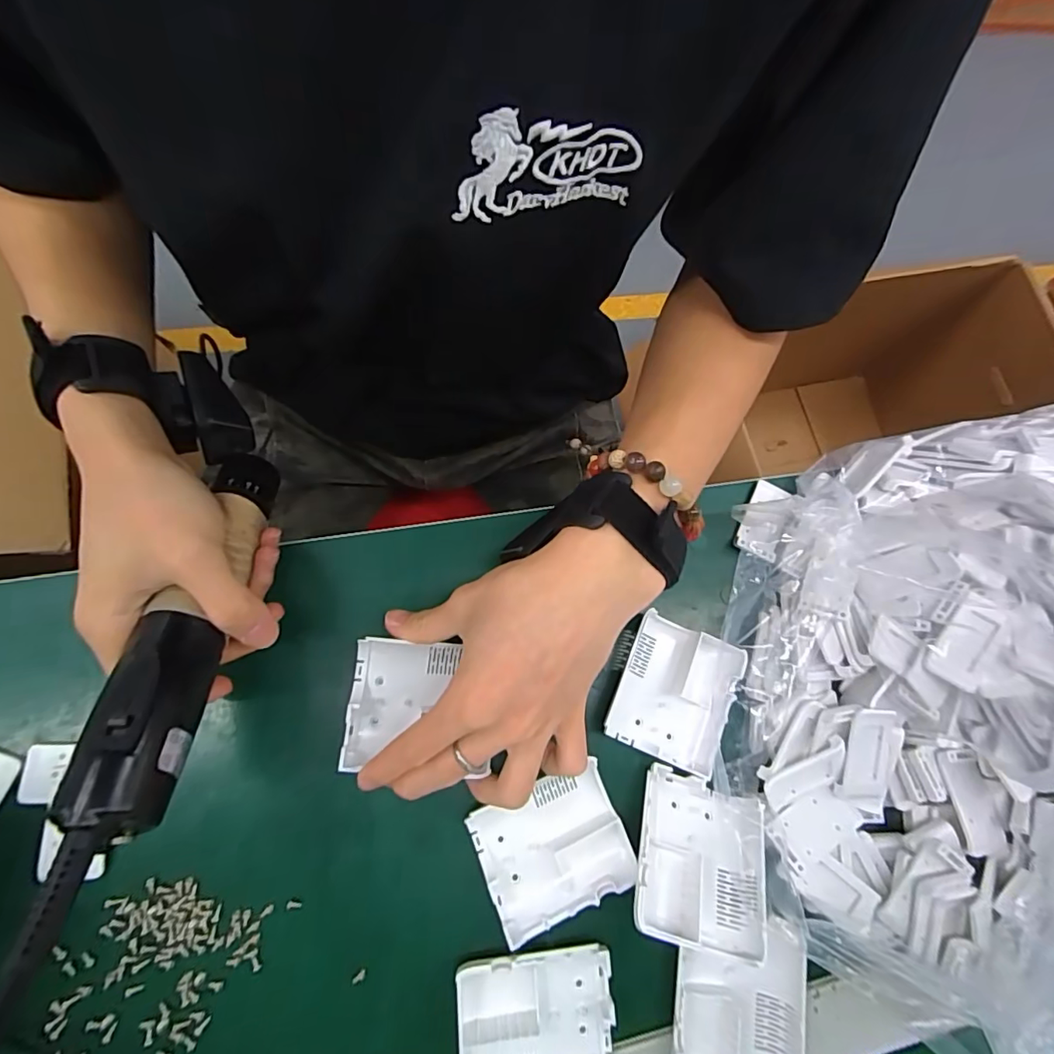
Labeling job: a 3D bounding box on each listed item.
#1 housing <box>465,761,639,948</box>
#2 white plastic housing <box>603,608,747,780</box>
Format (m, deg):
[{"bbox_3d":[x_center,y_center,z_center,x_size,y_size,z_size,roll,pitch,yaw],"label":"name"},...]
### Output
[{"bbox_3d":[0.014,0.176,0.290,0.078,0.022,0.062,-19,79,-12],"label":"housing"},{"bbox_3d":[0.090,0.100,0.322,0.063,0.018,0.078,25,74,-1],"label":"white plastic housing"}]

